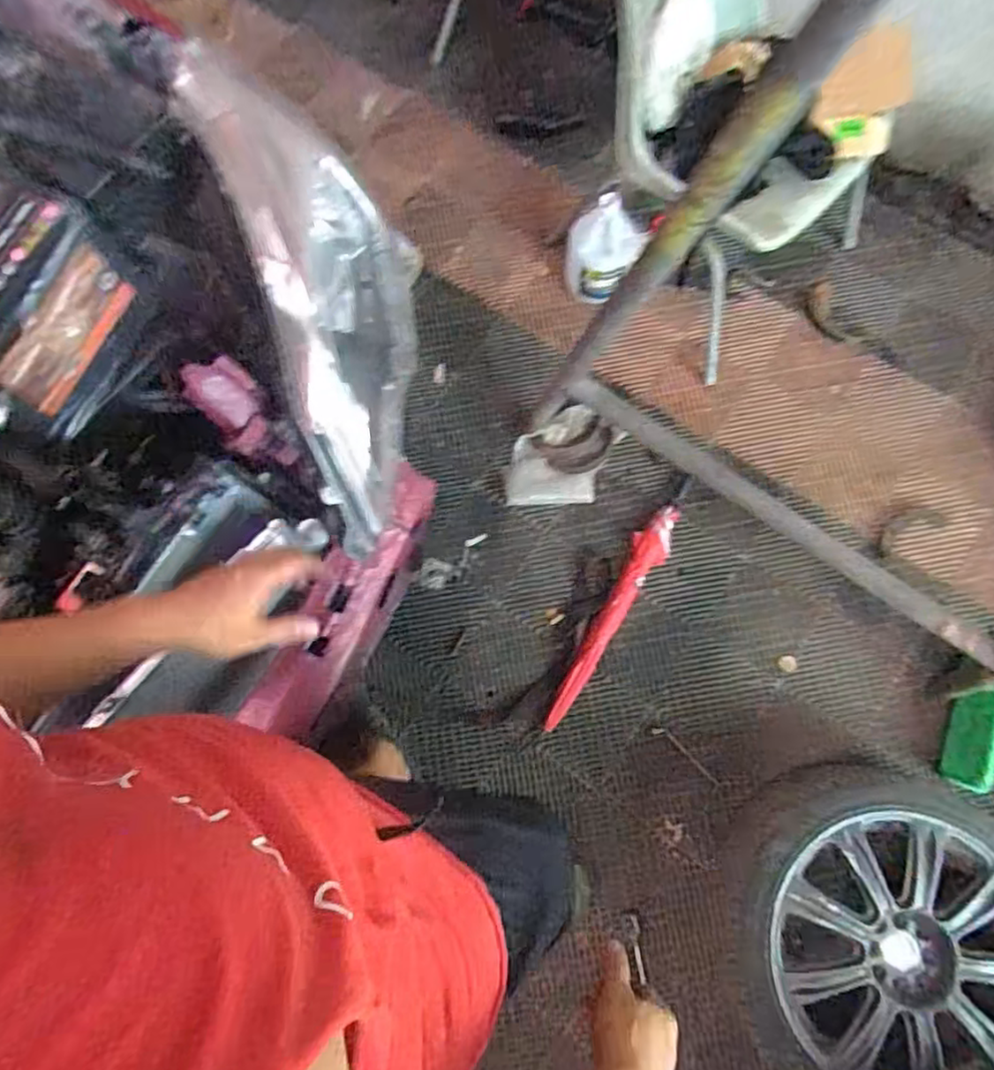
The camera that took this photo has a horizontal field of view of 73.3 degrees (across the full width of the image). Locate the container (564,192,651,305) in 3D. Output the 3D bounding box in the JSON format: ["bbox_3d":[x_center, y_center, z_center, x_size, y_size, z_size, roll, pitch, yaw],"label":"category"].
[{"bbox_3d":[0.243,-0.659,1.540,0.168,0.205,0.165,0,77,2],"label":"container"}]

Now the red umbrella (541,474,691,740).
[{"bbox_3d":[0.278,0.142,1.486,0.076,0.081,0.632,30,79,8],"label":"red umbrella"}]

